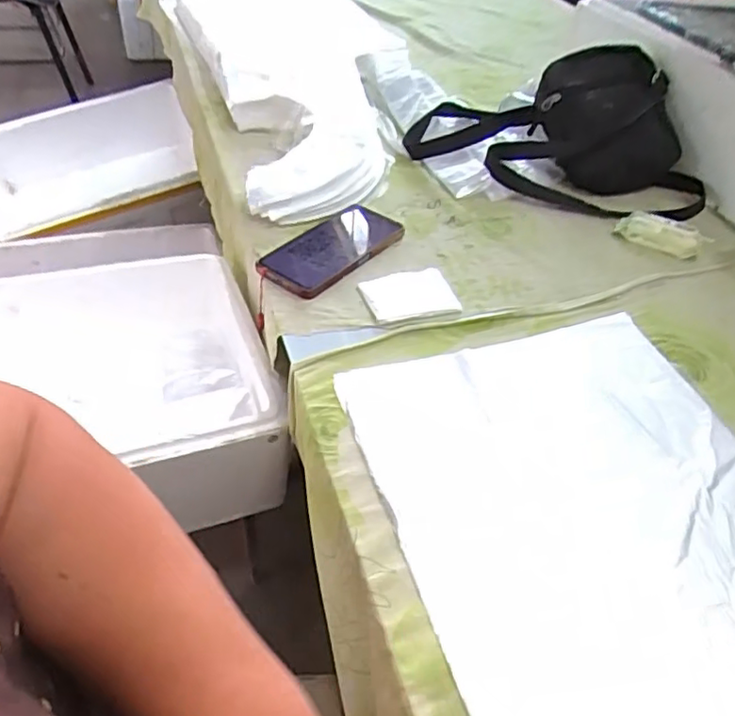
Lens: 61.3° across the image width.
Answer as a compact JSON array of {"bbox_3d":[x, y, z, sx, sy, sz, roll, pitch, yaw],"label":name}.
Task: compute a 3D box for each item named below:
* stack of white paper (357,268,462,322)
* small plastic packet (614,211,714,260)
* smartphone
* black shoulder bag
[{"bbox_3d":[0.044,-0.062,0.627,0.091,0.009,0.069,-10,46,-14],"label":"stack of white paper"},{"bbox_3d":[0.341,-0.146,0.717,0.098,0.019,0.046,22,47,17],"label":"small plastic packet"},{"bbox_3d":[-0.037,-0.124,0.684,0.085,0.013,0.169,38,59,23],"label":"smartphone"},{"bbox_3d":[0.245,-0.295,0.791,0.365,0.144,0.205,6,45,2],"label":"black shoulder bag"}]

